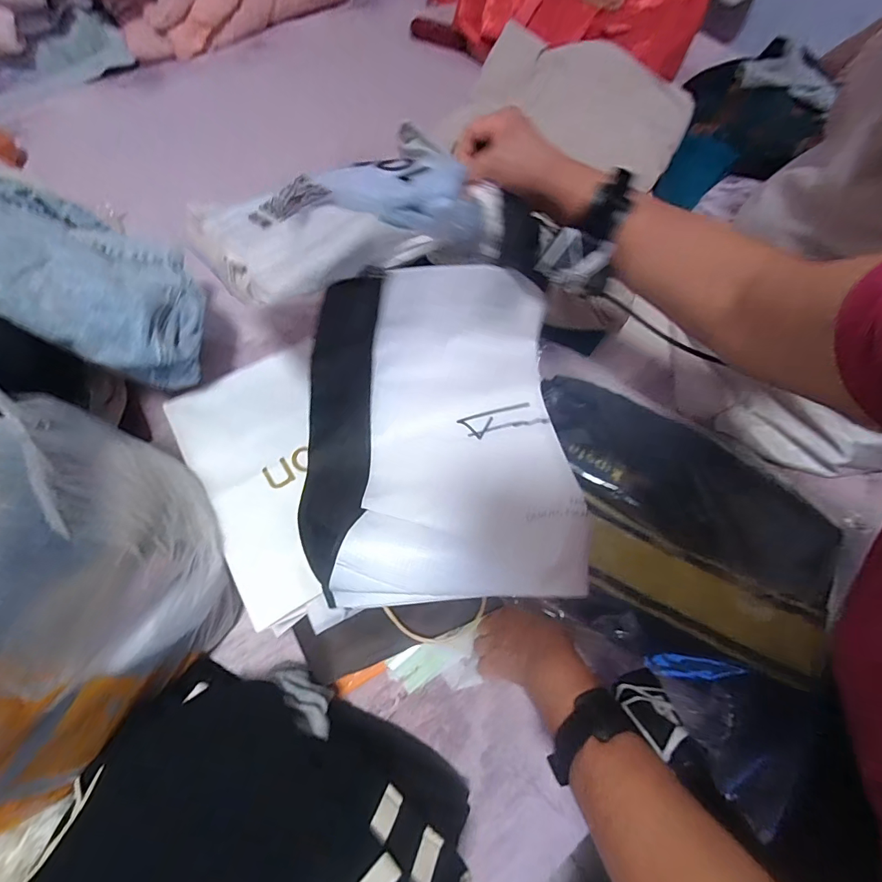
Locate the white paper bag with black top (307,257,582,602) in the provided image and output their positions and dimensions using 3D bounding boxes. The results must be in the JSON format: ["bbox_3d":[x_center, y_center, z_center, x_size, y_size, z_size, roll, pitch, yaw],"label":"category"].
[{"bbox_3d":[-0.005,-0.007,0.403,0.244,0.131,0.284,-5,66,0],"label":"white paper bag with black top"}]

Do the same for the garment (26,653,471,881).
[{"bbox_3d":[-0.147,0.325,0.346,0.297,0.113,0.230,27,69,13],"label":"garment"}]

